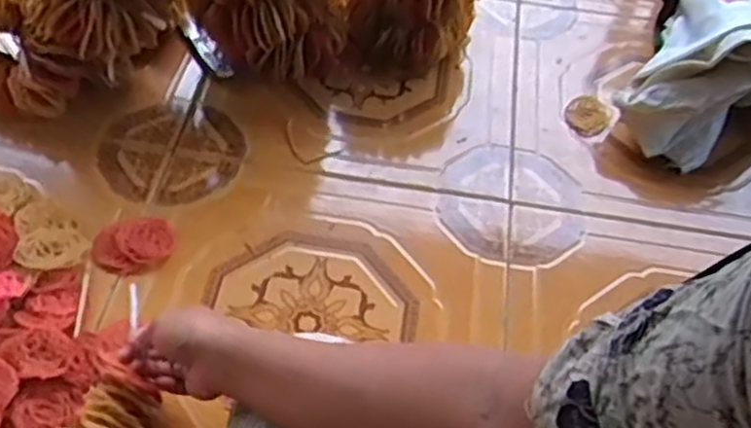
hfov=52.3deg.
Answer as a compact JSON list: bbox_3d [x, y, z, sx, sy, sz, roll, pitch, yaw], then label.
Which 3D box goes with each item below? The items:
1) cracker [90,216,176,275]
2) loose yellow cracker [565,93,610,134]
[{"bbox_3d":[-0.254,0.034,0.802,0.084,0.021,0.057,-17,55,-18],"label":"cracker"},{"bbox_3d":[0.269,-0.129,0.983,0.054,0.012,0.066,-17,54,-1],"label":"loose yellow cracker"}]

